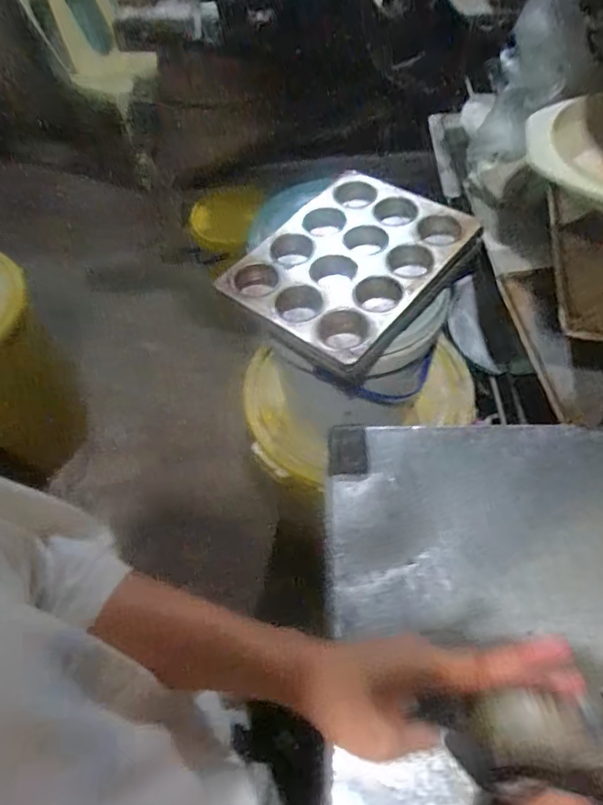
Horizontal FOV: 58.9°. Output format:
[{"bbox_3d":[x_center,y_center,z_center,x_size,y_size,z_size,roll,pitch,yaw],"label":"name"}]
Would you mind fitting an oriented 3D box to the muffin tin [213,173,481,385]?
[{"bbox_3d":[0.070,-0.191,0.759,0.249,0.059,0.316,35,64,24],"label":"muffin tin"}]

